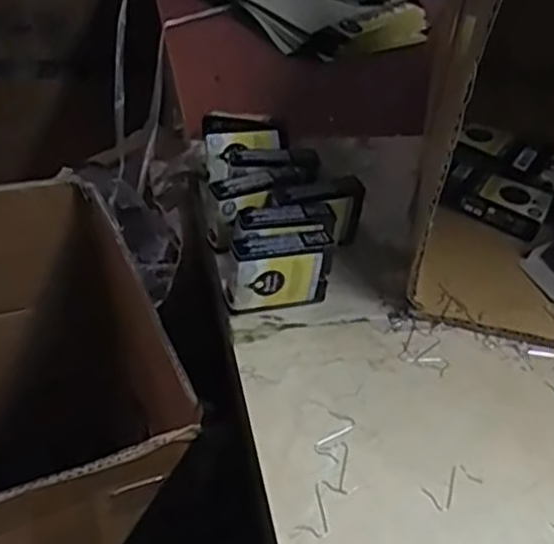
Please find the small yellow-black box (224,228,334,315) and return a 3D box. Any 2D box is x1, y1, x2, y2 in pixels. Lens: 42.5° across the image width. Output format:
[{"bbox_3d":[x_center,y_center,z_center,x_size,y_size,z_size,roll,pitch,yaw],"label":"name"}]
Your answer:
[{"bbox_3d":[0.000,0.002,0.512,0.076,0.061,0.023,-10,43,-18],"label":"small yellow-black box"}]

